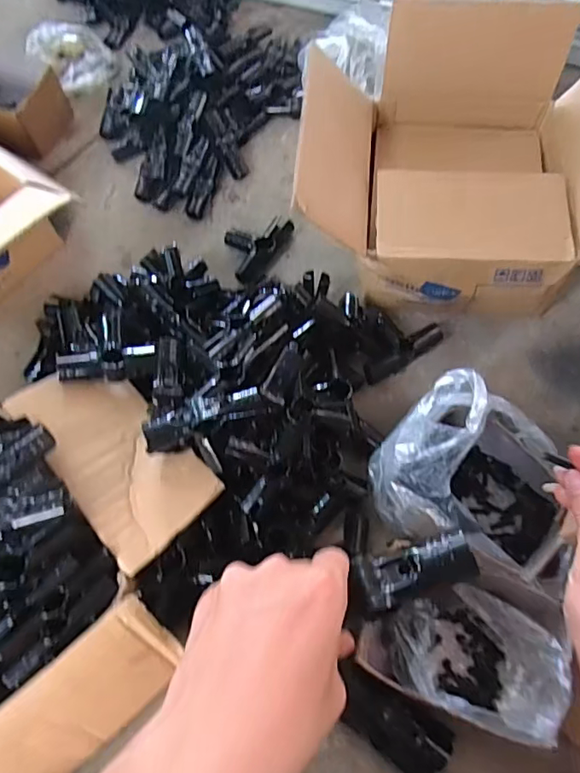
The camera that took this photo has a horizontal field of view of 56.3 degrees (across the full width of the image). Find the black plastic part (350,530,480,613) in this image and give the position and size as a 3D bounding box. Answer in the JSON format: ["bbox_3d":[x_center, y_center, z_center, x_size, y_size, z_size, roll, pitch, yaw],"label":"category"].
[{"bbox_3d":[0.072,0.107,0.317,0.071,0.017,0.032,-18,67,5],"label":"black plastic part"}]

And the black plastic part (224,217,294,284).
[{"bbox_3d":[-0.062,-0.229,0.888,0.092,0.030,0.138,24,68,11],"label":"black plastic part"}]

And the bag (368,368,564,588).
[{"bbox_3d":[0.225,0.109,0.671,0.223,0.139,0.197,27,69,12],"label":"bag"}]

